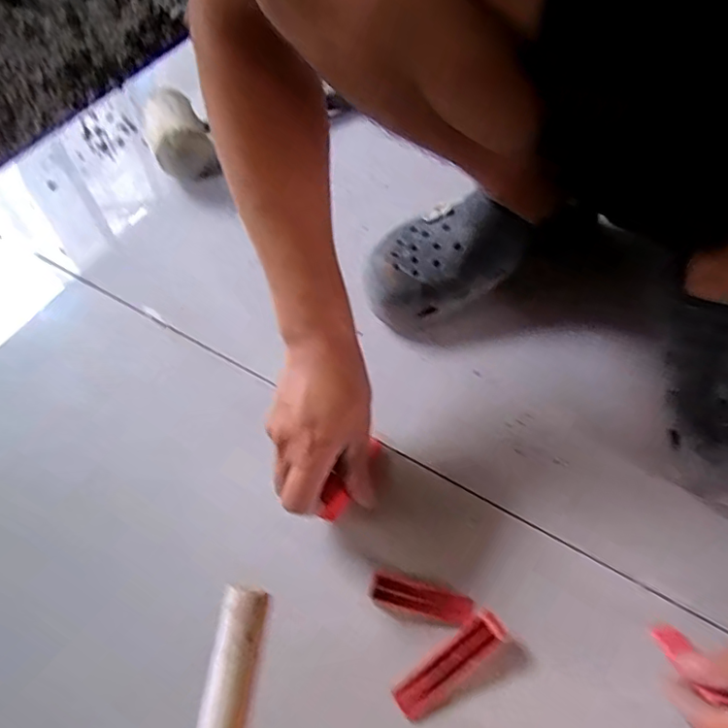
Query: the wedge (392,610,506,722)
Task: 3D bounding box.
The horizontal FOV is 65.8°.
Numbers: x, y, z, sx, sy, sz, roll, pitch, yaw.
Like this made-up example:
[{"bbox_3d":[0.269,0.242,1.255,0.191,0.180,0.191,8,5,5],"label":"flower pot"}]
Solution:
[{"bbox_3d":[0.060,0.210,0.394,0.087,0.015,0.026,-33,62,-17],"label":"wedge"}]

